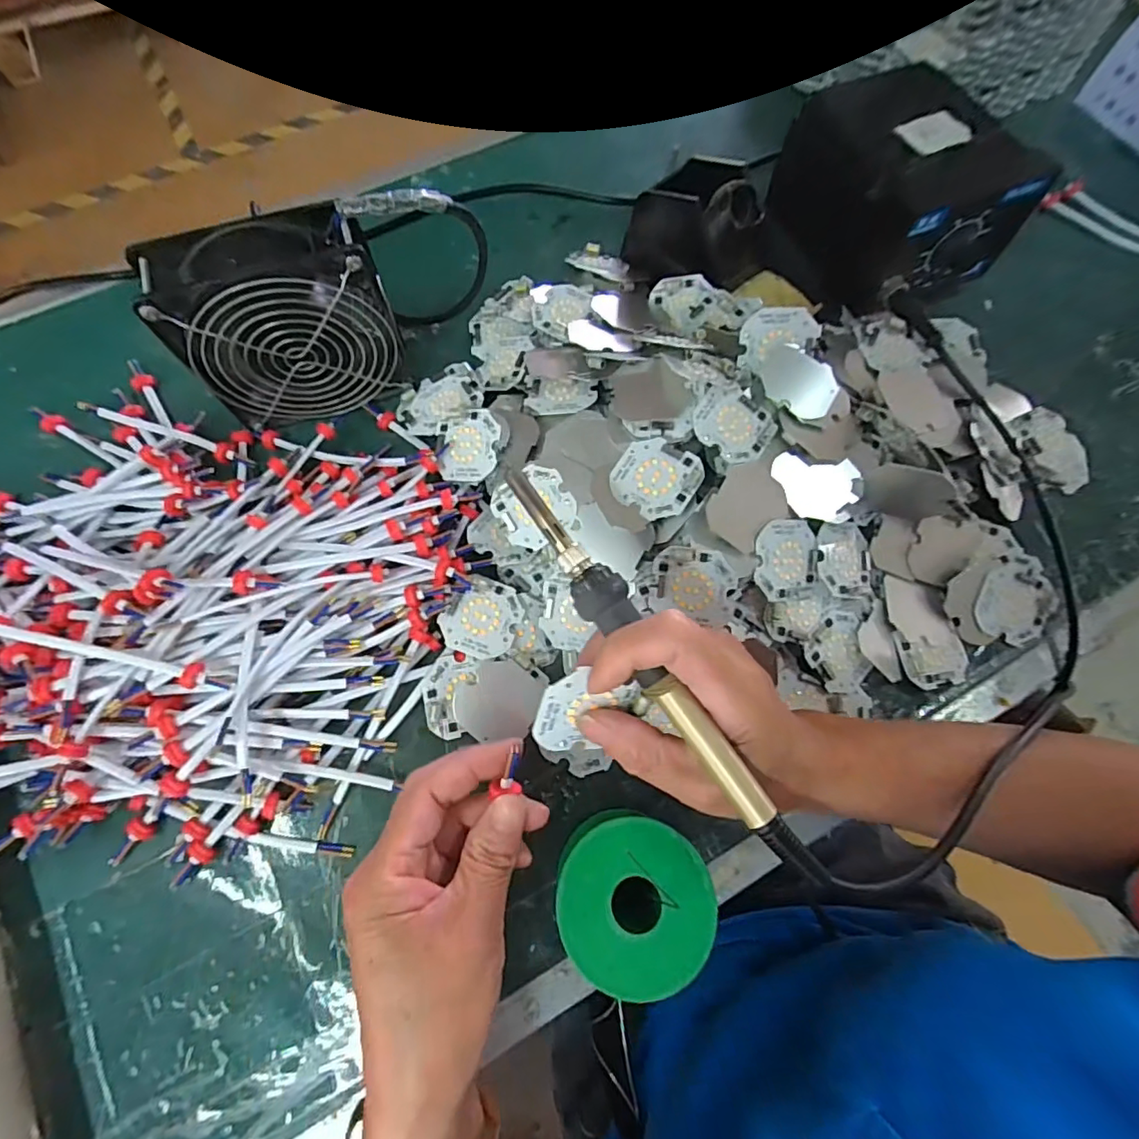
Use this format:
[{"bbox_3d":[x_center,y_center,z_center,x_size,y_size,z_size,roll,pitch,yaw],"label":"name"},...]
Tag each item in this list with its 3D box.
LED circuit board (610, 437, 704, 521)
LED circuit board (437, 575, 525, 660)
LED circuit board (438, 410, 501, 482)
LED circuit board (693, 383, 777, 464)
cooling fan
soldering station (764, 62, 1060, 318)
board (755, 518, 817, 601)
[{"bbox_3d":[0.050,-0.054,0.314,0.048,0.006,0.044,32,75,10],"label":"LED circuit board"},{"bbox_3d":[-0.053,0.029,0.329,0.044,0.005,0.047,19,73,6],"label":"LED circuit board"},{"bbox_3d":[-0.064,-0.079,0.349,0.042,0.004,0.045,-5,82,18],"label":"LED circuit board"},{"bbox_3d":[0.097,-0.086,0.321,0.045,0.009,0.043,41,76,12],"label":"LED circuit board"},{"bbox_3d":[-0.169,-0.149,0.333,0.120,0.107,0.050,-17,73,-6],"label":"cooling fan"},{"bbox_3d":[0.235,-0.273,0.406,0.117,0.104,0.145,-21,73,-7],"label":"soldering station"},{"bbox_3d":[0.127,-0.006,0.316,0.042,0.004,0.046,-6,95,-20],"label":"board"}]

